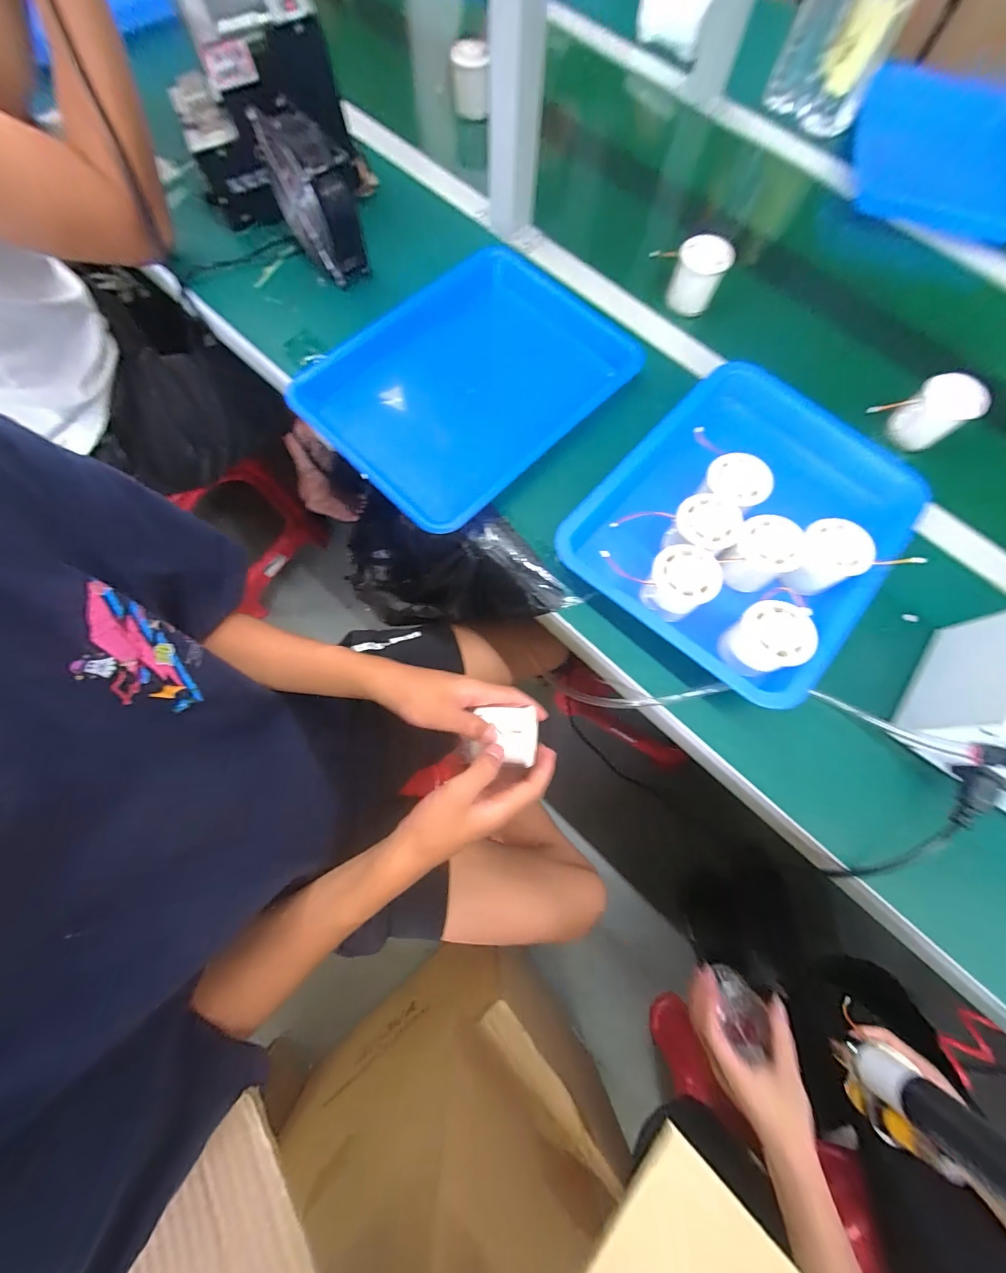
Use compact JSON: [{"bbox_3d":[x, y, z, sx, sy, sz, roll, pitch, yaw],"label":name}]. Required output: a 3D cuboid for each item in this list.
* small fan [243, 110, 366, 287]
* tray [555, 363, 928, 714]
[{"bbox_3d":[-0.225,-0.519,0.514,0.061,0.122,0.128,-35,78,-11],"label":"small fan"},{"bbox_3d":[0.255,-0.124,0.438,0.268,0.067,0.320,43,77,10],"label":"tray"}]

